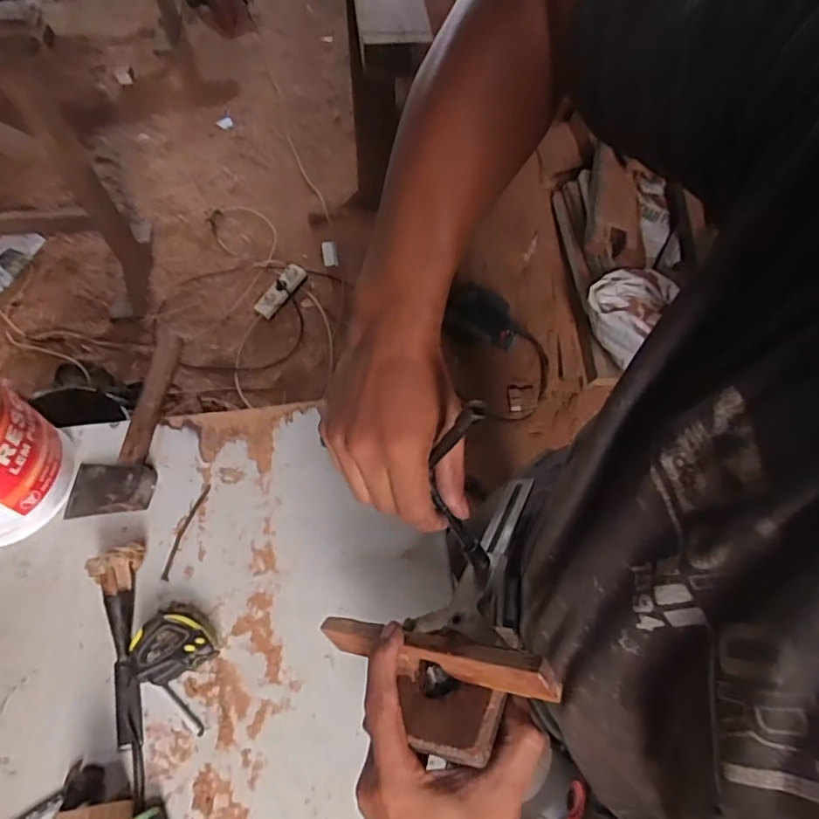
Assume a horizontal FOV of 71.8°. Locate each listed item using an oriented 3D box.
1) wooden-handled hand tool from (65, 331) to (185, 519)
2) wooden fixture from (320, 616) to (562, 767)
[{"bbox_3d":[-0.393,0.012,0.788,0.115,0.035,0.276,-2,59,-1],"label":"wooden-handled hand tool"},{"bbox_3d":[0.007,0.172,0.351,0.171,0.033,0.061,-7,51,40],"label":"wooden fixture"}]

